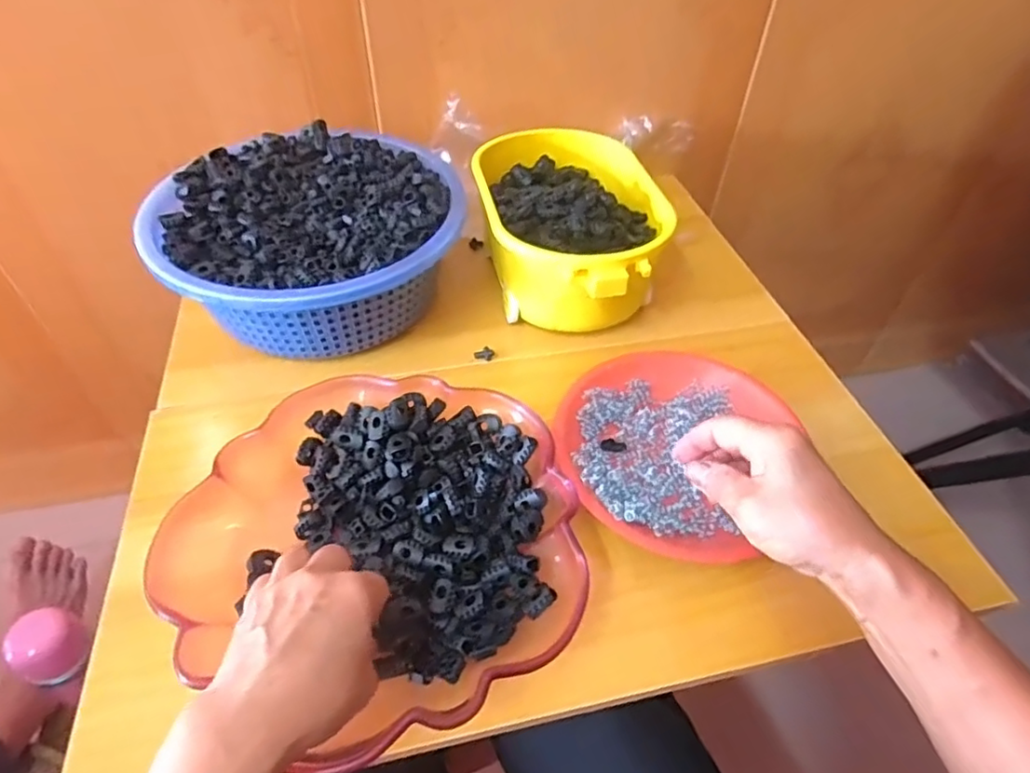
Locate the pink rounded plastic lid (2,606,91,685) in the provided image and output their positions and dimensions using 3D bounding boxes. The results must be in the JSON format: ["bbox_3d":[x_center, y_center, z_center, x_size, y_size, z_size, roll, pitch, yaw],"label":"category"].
[{"bbox_3d":[-0.466,0.260,0.600,0.058,0.050,0.060,1,48,-1],"label":"pink rounded plastic lid"}]

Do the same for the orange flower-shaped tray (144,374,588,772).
[{"bbox_3d":[-0.081,0.100,0.387,0.252,0.049,0.246,19,50,15],"label":"orange flower-shaped tray"}]

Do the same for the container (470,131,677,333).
[{"bbox_3d":[0.052,-0.159,0.595,0.163,0.088,0.247,-8,48,-9],"label":"container"}]

